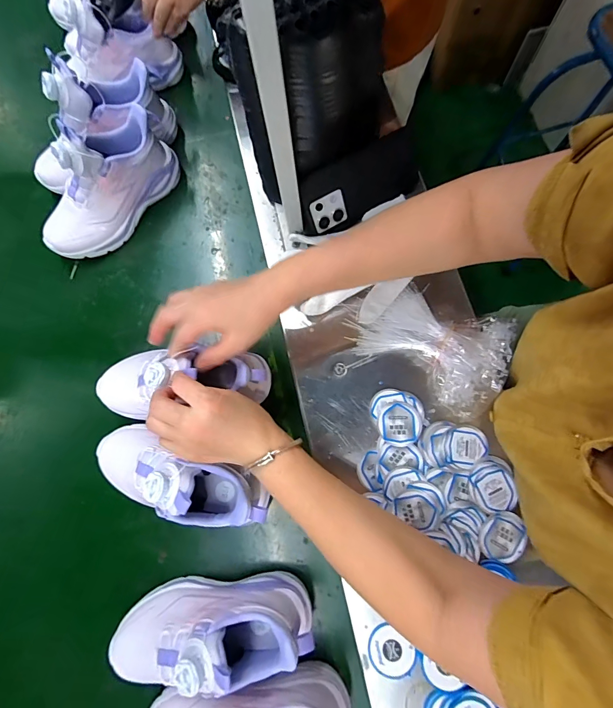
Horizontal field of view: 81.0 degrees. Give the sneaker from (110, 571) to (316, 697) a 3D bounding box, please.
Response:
[{"bbox_3d":[-0.097,0.279,0.358,0.205,0.093,0.077,-10,74,-2],"label":"sneaker"}]

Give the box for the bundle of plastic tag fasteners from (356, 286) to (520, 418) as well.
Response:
[{"bbox_3d":[0.150,-0.006,0.430,0.170,0.032,0.120,20,76,7],"label":"bundle of plastic tag fasteners"}]

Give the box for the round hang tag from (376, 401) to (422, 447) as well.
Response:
[{"bbox_3d":[0.106,0.079,0.411,0.047,0.010,0.048,0,74,1],"label":"round hang tag"}]

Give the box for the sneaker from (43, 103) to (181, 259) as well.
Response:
[{"bbox_3d":[-0.289,-0.241,0.499,0.092,0.126,0.221,38,79,11],"label":"sneaker"}]

